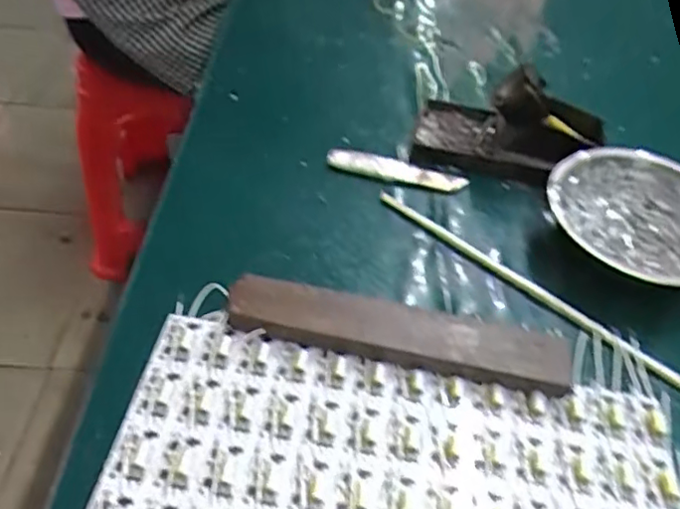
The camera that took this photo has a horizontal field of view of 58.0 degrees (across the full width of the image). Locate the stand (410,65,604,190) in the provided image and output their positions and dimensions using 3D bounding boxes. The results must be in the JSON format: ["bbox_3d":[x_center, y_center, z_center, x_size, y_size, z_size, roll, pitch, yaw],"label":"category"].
[{"bbox_3d":[0.135,-0.101,0.475,0.146,0.061,0.071,6,49,0],"label":"stand"}]

